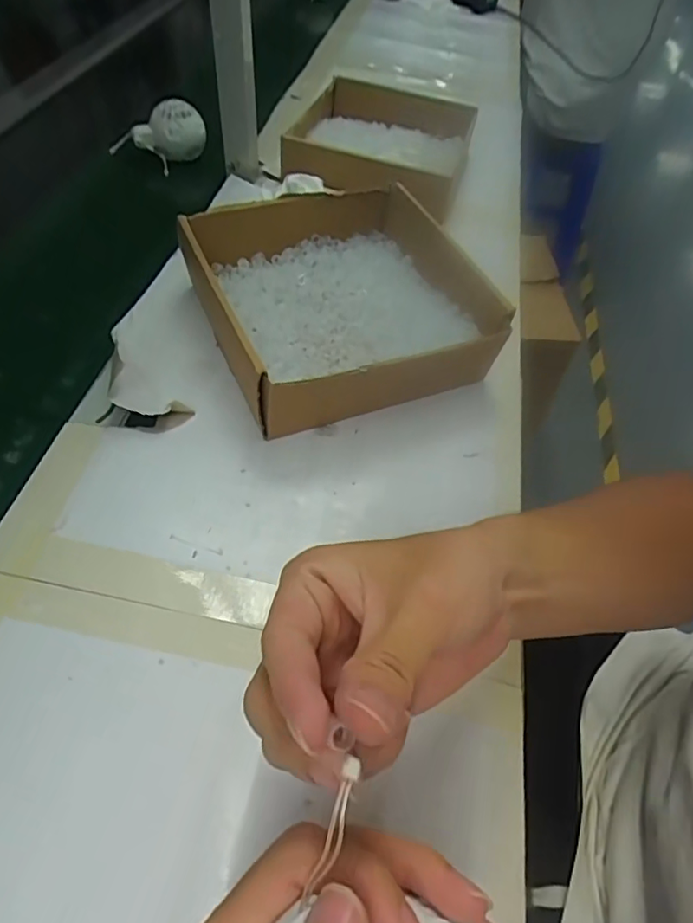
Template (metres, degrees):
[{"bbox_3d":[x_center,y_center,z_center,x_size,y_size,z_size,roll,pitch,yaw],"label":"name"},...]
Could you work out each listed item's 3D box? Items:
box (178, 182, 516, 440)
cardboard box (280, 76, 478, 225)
[{"bbox_3d":[-0.004,-0.138,0.474,0.218,0.071,0.215,-19,56,-17],"label":"box"},{"bbox_3d":[0.047,-0.396,0.695,0.198,0.062,0.243,15,53,7],"label":"cardboard box"}]

